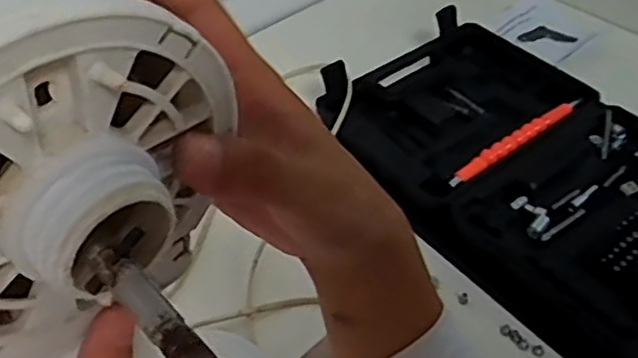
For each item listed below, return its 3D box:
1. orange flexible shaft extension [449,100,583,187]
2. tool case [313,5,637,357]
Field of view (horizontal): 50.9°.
[{"bbox_3d":[0.173,-0.035,0.585,0.159,0.012,0.014,-31,52,-25],"label":"orange flexible shaft extension"},{"bbox_3d":[0.176,-0.014,0.574,0.223,0.040,0.346,-29,51,-24],"label":"tool case"}]

